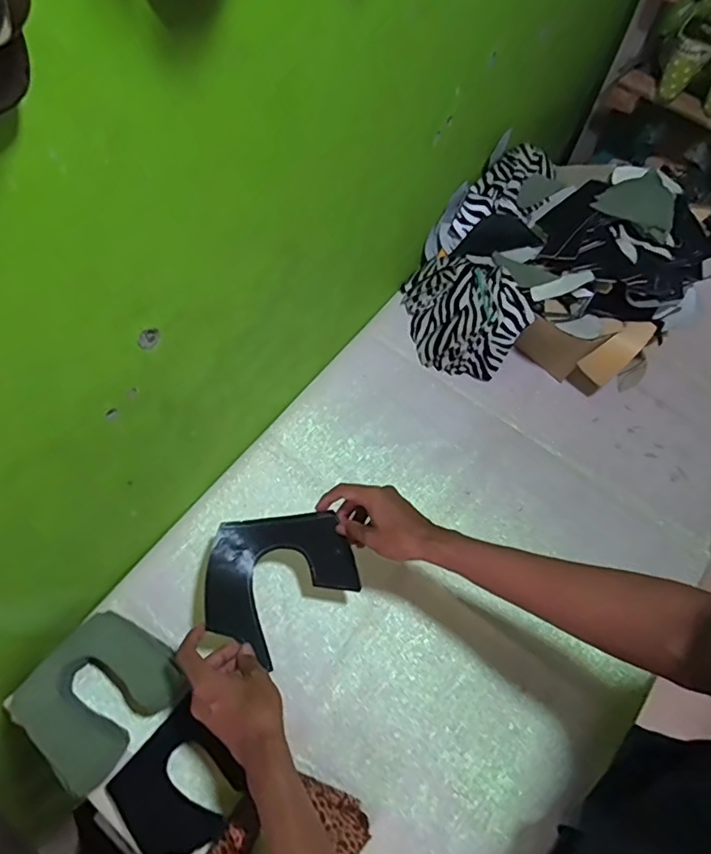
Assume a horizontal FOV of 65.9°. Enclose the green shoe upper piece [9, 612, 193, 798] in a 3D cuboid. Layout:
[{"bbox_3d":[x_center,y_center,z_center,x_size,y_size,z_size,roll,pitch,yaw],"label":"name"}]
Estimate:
[{"bbox_3d":[-0.284,0.297,0.616,0.136,0.071,0.145,38,68,15],"label":"green shoe upper piece"}]

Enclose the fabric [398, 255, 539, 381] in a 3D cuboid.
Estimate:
[{"bbox_3d":[0.160,-0.186,0.848,0.141,0.127,0.213,-19,66,-11],"label":"fabric"}]

